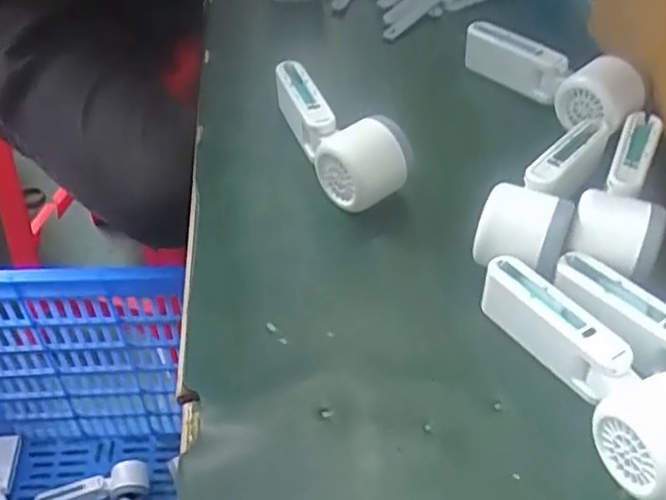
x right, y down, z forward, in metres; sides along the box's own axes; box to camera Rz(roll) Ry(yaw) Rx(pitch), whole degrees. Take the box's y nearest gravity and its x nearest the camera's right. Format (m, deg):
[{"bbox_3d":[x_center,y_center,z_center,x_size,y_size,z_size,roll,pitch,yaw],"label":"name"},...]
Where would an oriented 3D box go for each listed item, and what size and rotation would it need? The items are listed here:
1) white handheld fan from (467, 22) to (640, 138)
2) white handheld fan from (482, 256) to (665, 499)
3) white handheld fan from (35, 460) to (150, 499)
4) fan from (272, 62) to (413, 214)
[{"bbox_3d":[0.185,-0.150,0.614,0.059,0.062,0.181,-21,50,-20],"label":"white handheld fan"},{"bbox_3d":[0.155,0.064,0.411,0.062,0.052,0.166,-17,49,-17],"label":"white handheld fan"},{"bbox_3d":[-0.371,0.374,1.099,0.171,0.050,0.054,-9,47,-10],"label":"white handheld fan"},{"bbox_3d":[0.004,-0.108,0.555,0.066,0.055,0.160,-13,48,-13],"label":"fan"}]

